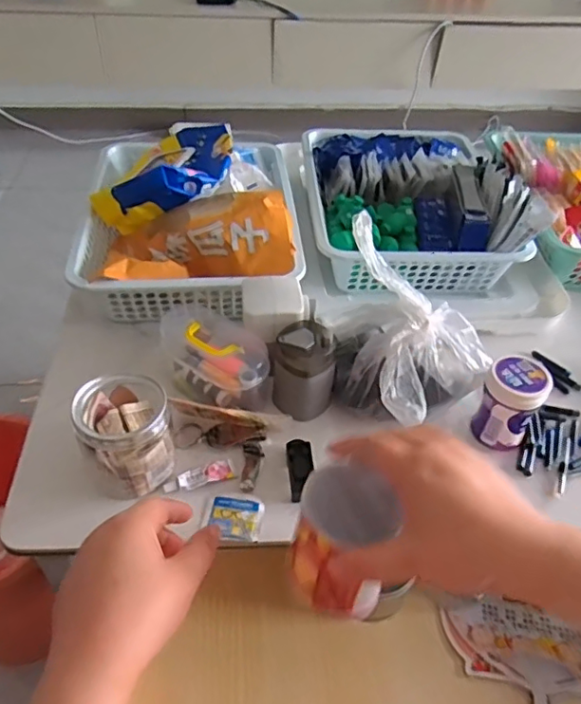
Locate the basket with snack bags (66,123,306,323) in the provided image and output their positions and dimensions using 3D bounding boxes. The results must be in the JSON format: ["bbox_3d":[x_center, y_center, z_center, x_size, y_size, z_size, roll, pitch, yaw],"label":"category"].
[{"bbox_3d":[-0.122,-0.182,0.706,0.249,0.114,0.337,-3,44,-6],"label":"basket with snack bags"}]

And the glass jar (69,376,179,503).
[{"bbox_3d":[-0.140,0.071,0.492,0.073,0.085,0.080,2,44,-2],"label":"glass jar"}]

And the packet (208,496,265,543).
[{"bbox_3d":[-0.046,0.140,0.482,0.044,0.004,0.042,1,44,-2],"label":"packet"}]

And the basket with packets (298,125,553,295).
[{"bbox_3d":[0.159,-0.217,0.766,0.269,0.104,0.331,0,44,-3],"label":"basket with packets"}]

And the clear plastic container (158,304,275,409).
[{"bbox_3d":[-0.071,0.011,0.568,0.108,0.075,0.063,29,50,24],"label":"clear plastic container"}]

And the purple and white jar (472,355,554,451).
[{"bbox_3d":[0.202,0.050,0.532,0.054,0.083,0.049,25,48,21],"label":"purple and white jar"}]

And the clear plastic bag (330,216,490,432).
[{"bbox_3d":[0.109,-0.027,0.540,0.134,0.132,0.157,-28,52,-28],"label":"clear plastic bag"}]

